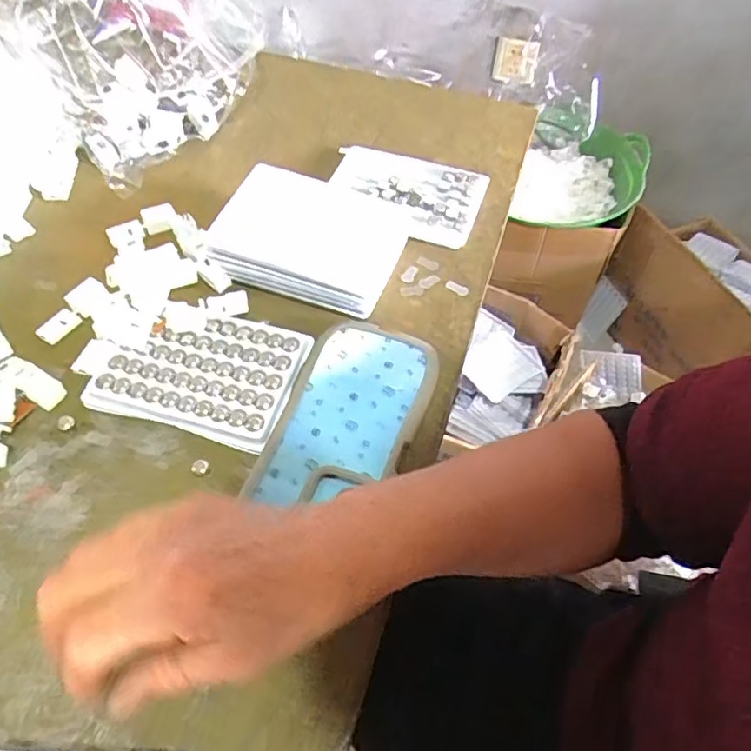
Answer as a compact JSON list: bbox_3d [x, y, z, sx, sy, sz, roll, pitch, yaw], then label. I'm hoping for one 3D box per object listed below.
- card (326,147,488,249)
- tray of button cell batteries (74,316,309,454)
[{"bbox_3d":[0.023,-0.163,0.513,0.140,0.009,0.087,18,56,10],"label":"card"},{"bbox_3d":[-0.116,-0.005,0.396,0.125,0.008,0.089,14,56,8],"label":"tray of button cell batteries"}]

